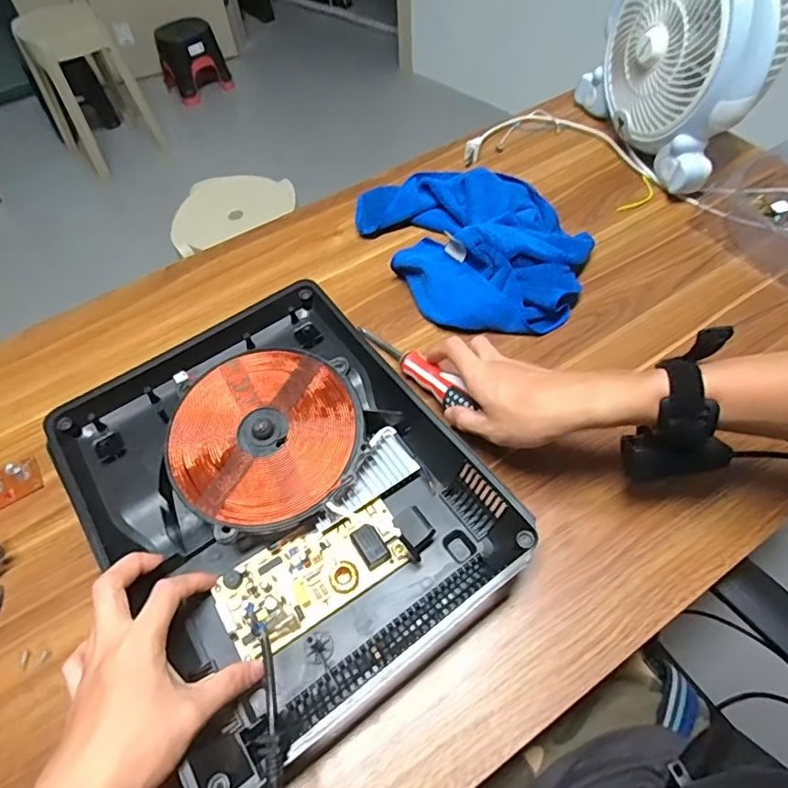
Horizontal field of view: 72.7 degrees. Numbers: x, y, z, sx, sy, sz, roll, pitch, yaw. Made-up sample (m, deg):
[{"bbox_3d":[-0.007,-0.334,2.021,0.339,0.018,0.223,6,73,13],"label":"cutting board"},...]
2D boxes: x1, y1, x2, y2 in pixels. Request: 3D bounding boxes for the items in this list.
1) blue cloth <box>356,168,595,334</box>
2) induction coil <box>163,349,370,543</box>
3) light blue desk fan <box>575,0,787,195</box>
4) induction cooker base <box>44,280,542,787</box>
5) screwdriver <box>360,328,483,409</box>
[{"bbox_3d":[0.098,-0.177,0.604,0.208,0.058,0.261,-23,58,-12],"label":"blue cloth"},{"bbox_3d":[-0.105,0.031,0.435,0.153,0.022,0.149,-1,56,2],"label":"induction coil"},{"bbox_3d":[0.355,-0.414,0.635,0.119,0.245,0.259,-17,57,-8],"label":"light blue desk fan"},{"bbox_3d":[-0.096,0.072,0.437,0.269,0.065,0.349,-33,60,-18],"label":"induction cooker base"},{"bbox_3d":[0.019,-0.028,0.513,0.021,0.019,0.148,-35,47,-19],"label":"screwdriver"}]

